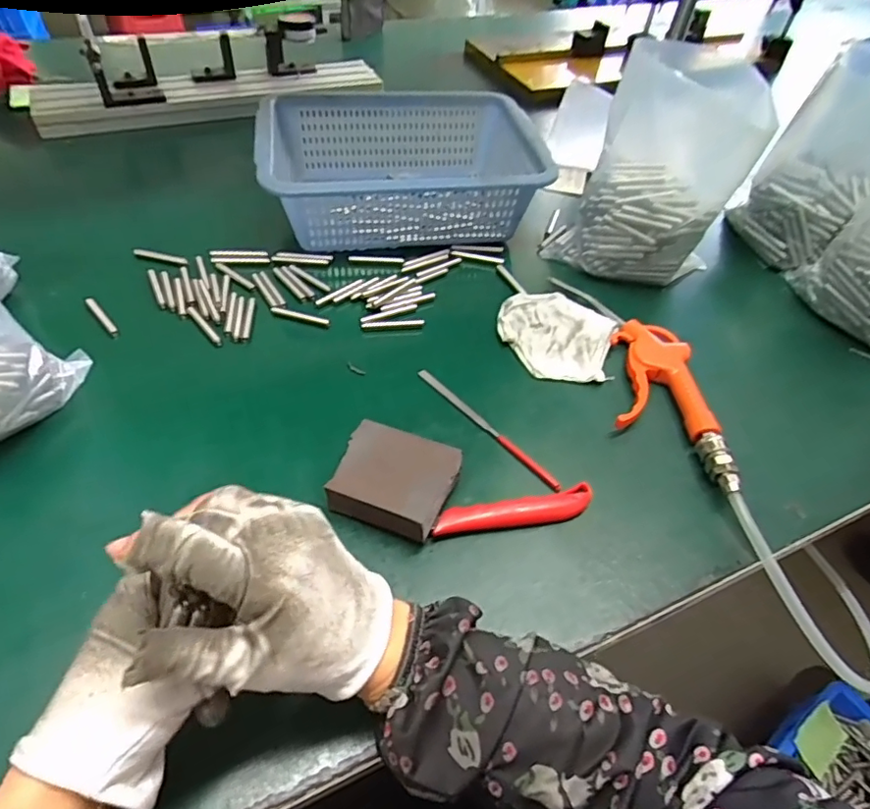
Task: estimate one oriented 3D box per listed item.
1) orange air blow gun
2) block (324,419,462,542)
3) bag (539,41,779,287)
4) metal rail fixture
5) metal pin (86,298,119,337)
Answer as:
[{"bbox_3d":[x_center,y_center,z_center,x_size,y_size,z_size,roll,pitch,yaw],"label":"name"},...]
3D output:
[{"bbox_3d":[0.189,-0.006,0.473,0.076,0.030,0.182,3,48,-1],"label":"orange air blow gun"},{"bbox_3d":[-0.030,0.055,0.394,0.081,0.037,0.073,19,50,13],"label":"block"},{"bbox_3d":[0.216,-0.222,0.549,0.146,0.212,0.096,16,49,10],"label":"bag"},{"bbox_3d":[-0.316,-0.473,0.798,0.488,0.105,0.097,-18,52,-19],"label":"metal rail fixture"},{"bbox_3d":[-0.309,-0.082,0.515,0.008,0.004,0.062,-33,60,-28],"label":"metal pin"}]

